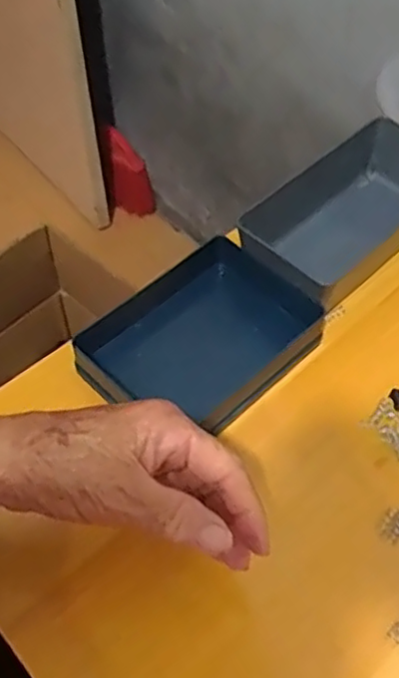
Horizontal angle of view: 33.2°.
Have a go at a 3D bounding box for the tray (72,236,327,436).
[{"bbox_3d":[0.003,-0.001,0.467,0.145,0.039,0.109,-37,62,-24],"label":"tray"}]

